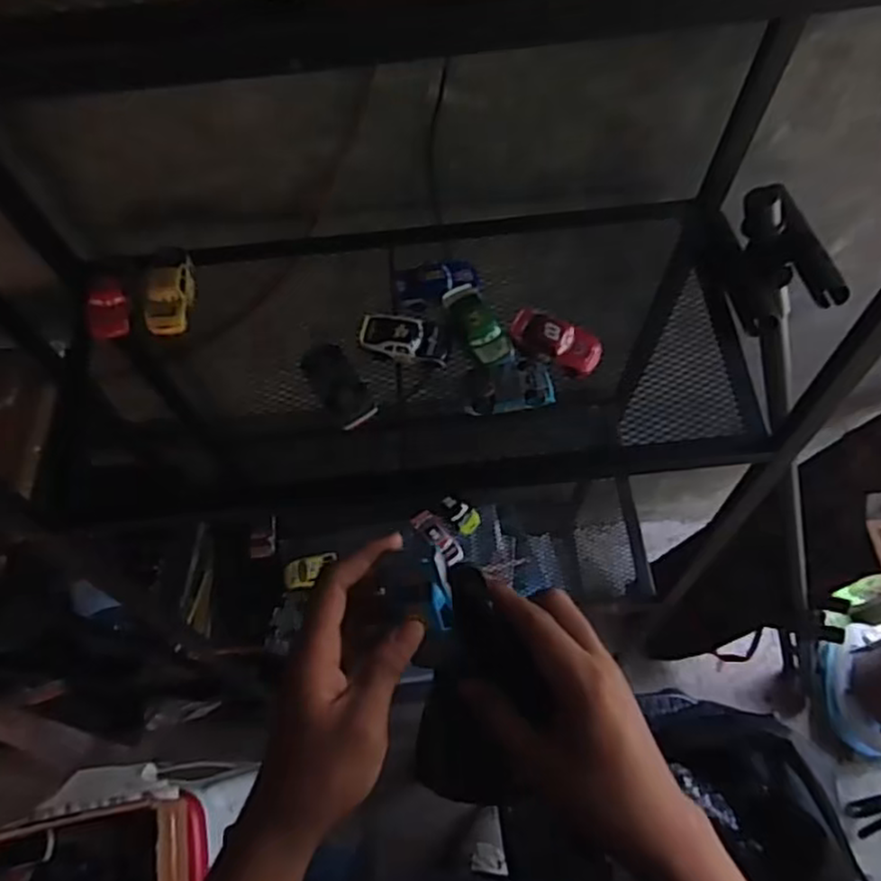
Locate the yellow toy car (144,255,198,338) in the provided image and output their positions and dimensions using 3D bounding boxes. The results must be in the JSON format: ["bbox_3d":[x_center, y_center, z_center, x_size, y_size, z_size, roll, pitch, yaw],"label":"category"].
[{"bbox_3d":[-0.222,-0.119,0.573,0.033,0.022,0.066,1,66,2],"label":"yellow toy car"}]

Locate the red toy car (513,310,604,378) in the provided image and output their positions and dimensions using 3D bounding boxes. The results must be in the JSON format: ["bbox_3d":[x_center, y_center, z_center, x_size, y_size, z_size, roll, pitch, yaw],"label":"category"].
[{"bbox_3d":[0.090,-0.076,0.547,0.071,0.018,0.035,26,69,13],"label":"red toy car"}]

